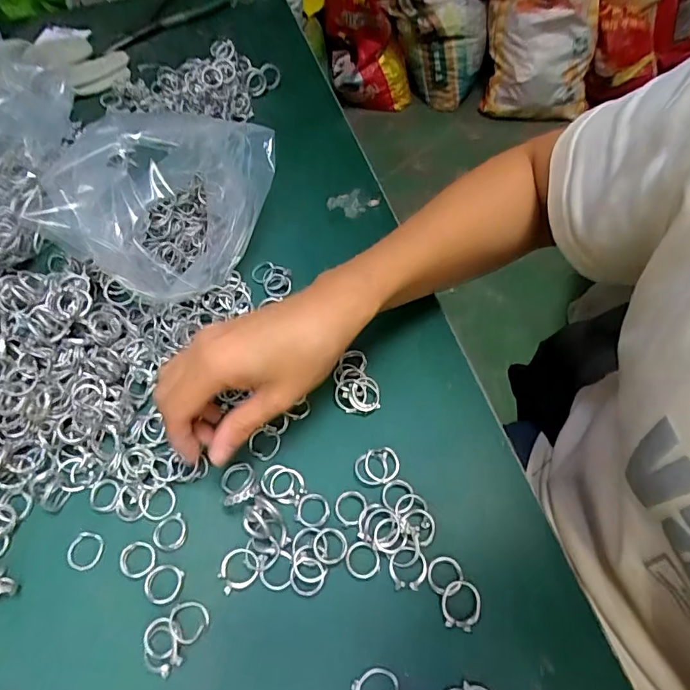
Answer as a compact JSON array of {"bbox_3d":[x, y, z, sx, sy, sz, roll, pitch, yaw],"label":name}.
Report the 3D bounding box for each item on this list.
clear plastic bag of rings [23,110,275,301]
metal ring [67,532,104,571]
[{"bbox_3d":[-0.134,-0.113,0.385,0.119,0.085,0.148,24,60,15],"label":"clear plastic bag of rings"},{"bbox_3d":[-0.157,0.124,0.301,0.021,0.004,0.020,0,57,0],"label":"metal ring"}]

